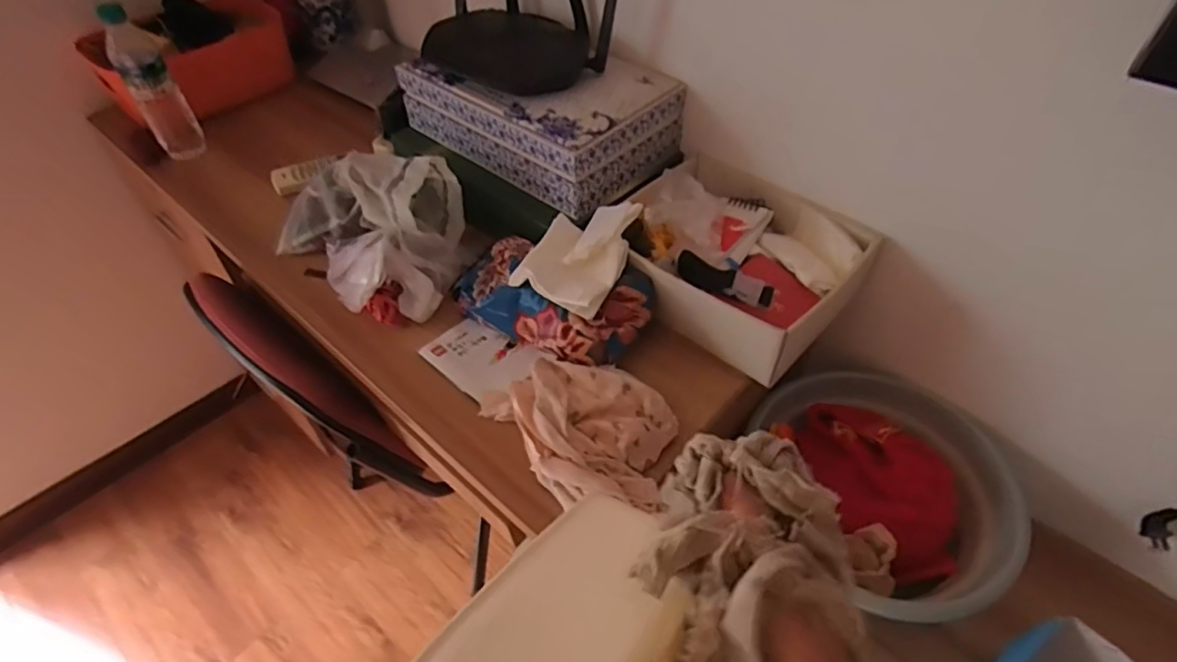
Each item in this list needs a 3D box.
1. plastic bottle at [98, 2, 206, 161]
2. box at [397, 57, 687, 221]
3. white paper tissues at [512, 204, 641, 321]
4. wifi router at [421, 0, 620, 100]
[{"bbox_3d":[-0.664,-0.367,0.949,0.070,0.233,0.067,-28,53,-22],"label":"plastic bottle"},{"bbox_3d":[-0.072,-0.306,0.843,0.347,0.100,0.207,32,56,26],"label":"box"},{"bbox_3d":[-0.012,-0.093,0.704,0.110,0.039,0.152,18,51,16],"label":"white paper tissues"},{"bbox_3d":[-0.086,-0.434,0.781,0.284,0.180,0.185,30,55,25],"label":"wifi router"}]

